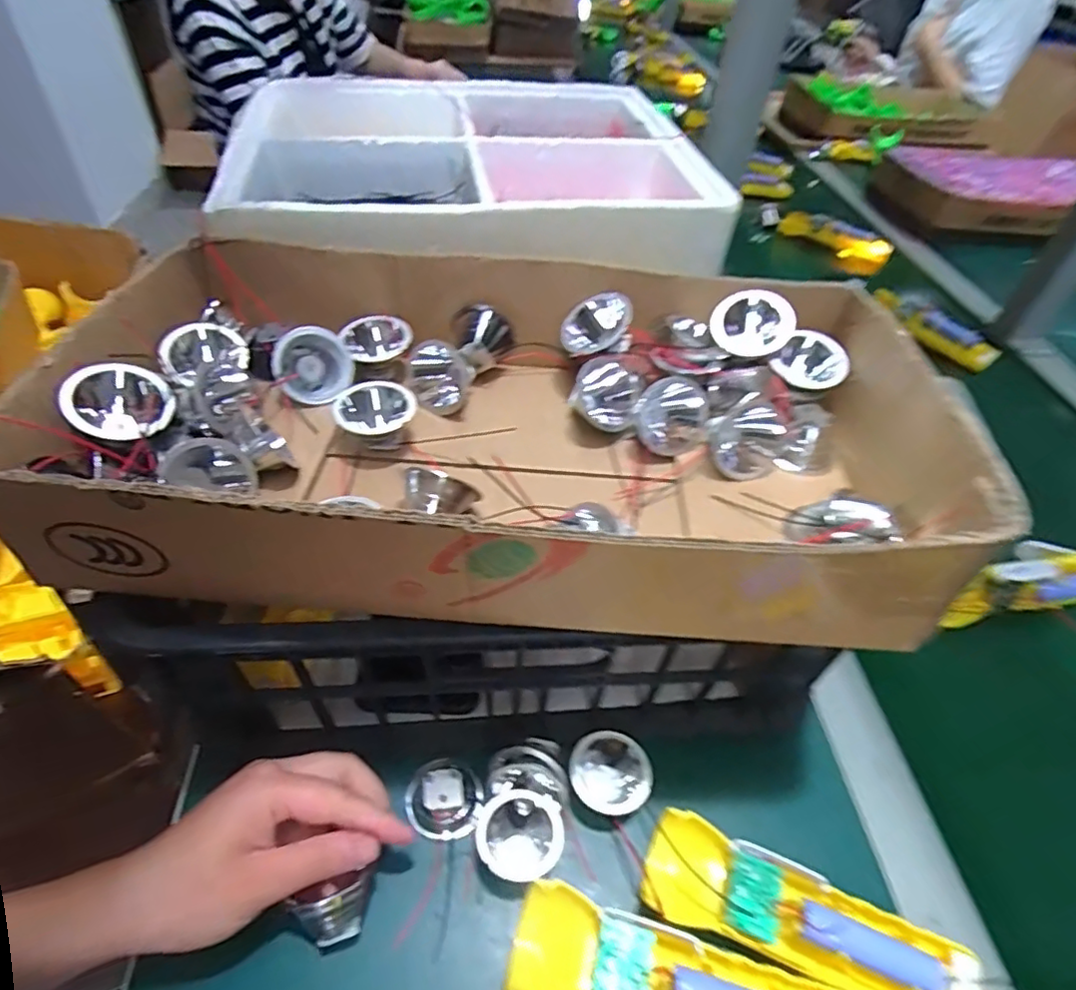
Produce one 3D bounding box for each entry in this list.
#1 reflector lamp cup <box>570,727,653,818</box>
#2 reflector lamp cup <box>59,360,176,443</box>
[{"bbox_3d":[0.042,0.161,0.353,0.044,0.025,0.044,2,46,-2],"label":"reflector lamp cup"},{"bbox_3d":[-0.208,-0.043,0.303,0.043,0.038,0.026,15,26,-32],"label":"reflector lamp cup"}]

